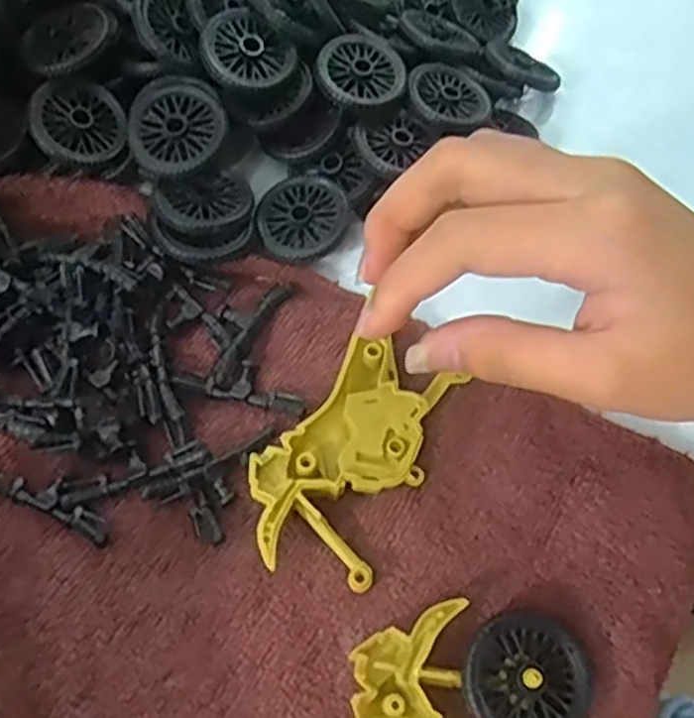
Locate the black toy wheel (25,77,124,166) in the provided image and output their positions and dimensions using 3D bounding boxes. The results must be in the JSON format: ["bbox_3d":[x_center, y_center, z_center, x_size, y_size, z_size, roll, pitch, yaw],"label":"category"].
[{"bbox_3d":[-0.106,-0.094,0.292,0.035,0.008,0.035,16,69,-25],"label":"black toy wheel"}]

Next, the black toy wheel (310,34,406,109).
[{"bbox_3d":[0.006,-0.119,0.306,0.037,0.012,0.037,2,61,-3],"label":"black toy wheel"}]

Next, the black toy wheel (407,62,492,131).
[{"bbox_3d":[0.044,-0.112,0.313,0.035,0.008,0.035,2,61,-3],"label":"black toy wheel"}]

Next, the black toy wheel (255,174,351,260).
[{"bbox_3d":[-0.018,-0.057,0.296,0.036,0.014,0.037,1,61,-3],"label":"black toy wheel"}]

